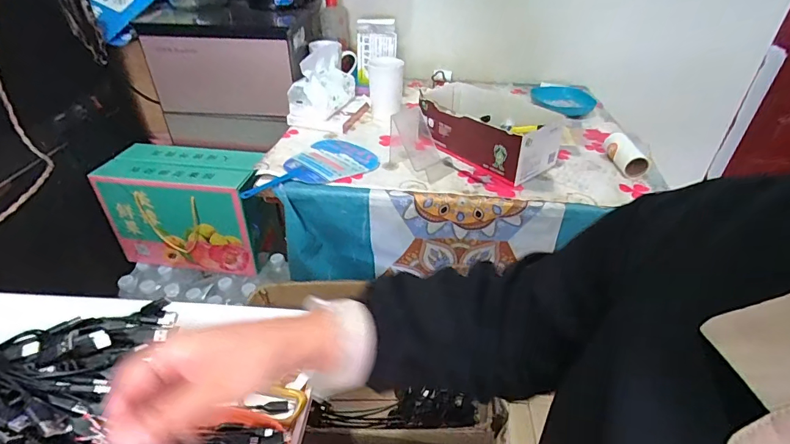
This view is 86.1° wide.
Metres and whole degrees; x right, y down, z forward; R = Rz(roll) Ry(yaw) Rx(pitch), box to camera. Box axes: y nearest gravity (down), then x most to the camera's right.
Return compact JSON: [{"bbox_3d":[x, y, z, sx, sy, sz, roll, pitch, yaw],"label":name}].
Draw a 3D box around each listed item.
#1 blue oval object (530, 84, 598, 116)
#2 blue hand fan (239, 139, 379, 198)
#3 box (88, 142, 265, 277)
[{"bbox_3d":[0.403,-0.292,1.018,0.117,0.046,0.130,-20,42,-27],"label":"blue oval object"},{"bbox_3d":[-0.160,-0.107,0.776,0.245,0.004,0.149,-17,41,-23],"label":"blue hand fan"},{"bbox_3d":[-0.469,-0.033,0.991,0.313,0.240,0.165,6,37,5],"label":"box"}]

